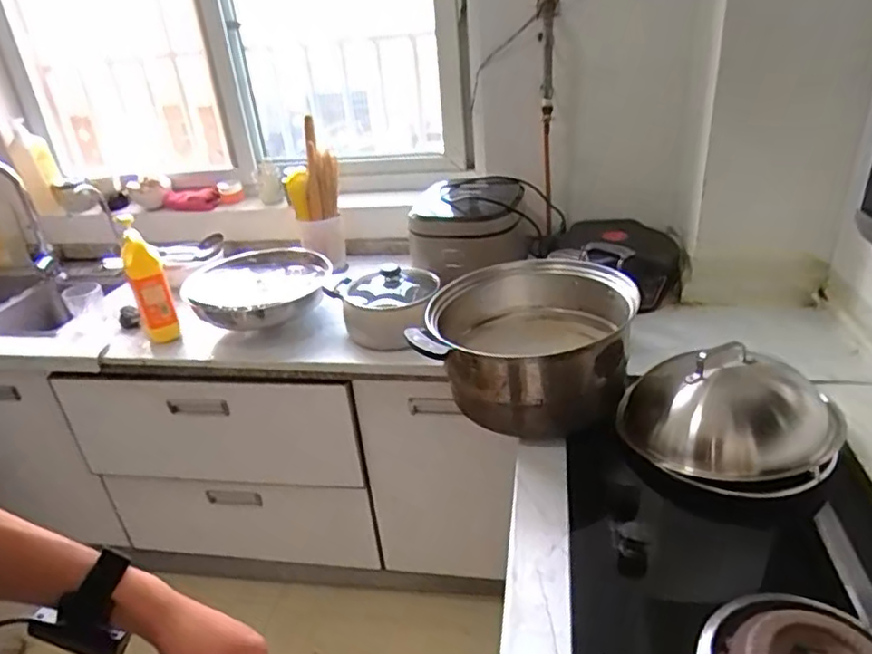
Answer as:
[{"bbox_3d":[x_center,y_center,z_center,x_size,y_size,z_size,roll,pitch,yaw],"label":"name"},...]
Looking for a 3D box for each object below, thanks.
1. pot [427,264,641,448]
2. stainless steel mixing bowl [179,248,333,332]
[{"bbox_3d":[0.160,0.030,1.070,0.328,0.186,0.346,-4,28,2],"label":"pot"},{"bbox_3d":[-0.432,-0.103,1.472,0.323,0.072,0.369,-17,31,-19],"label":"stainless steel mixing bowl"}]

